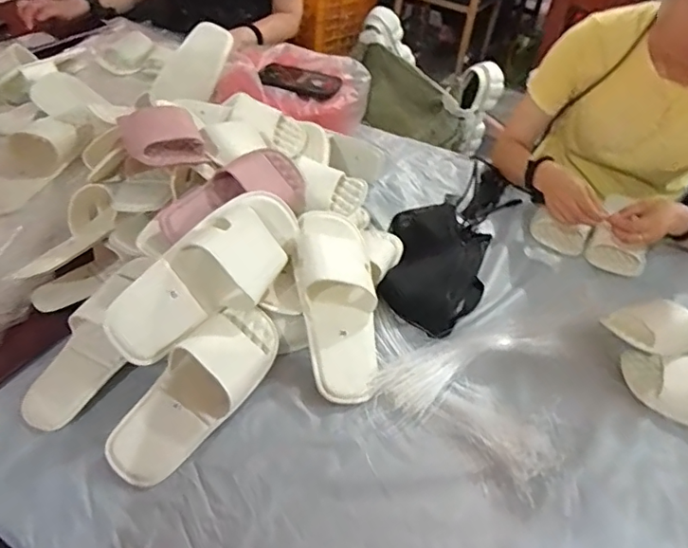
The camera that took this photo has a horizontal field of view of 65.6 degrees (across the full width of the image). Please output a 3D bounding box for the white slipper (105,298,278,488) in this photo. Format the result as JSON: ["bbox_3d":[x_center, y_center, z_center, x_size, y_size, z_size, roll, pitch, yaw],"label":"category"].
[{"bbox_3d":[-0.179,0.138,0.655,0.091,0.071,0.251,30,65,21],"label":"white slipper"}]

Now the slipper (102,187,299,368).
[{"bbox_3d":[-0.173,0.001,0.698,0.288,0.070,0.120,-44,106,-28],"label":"slipper"}]

